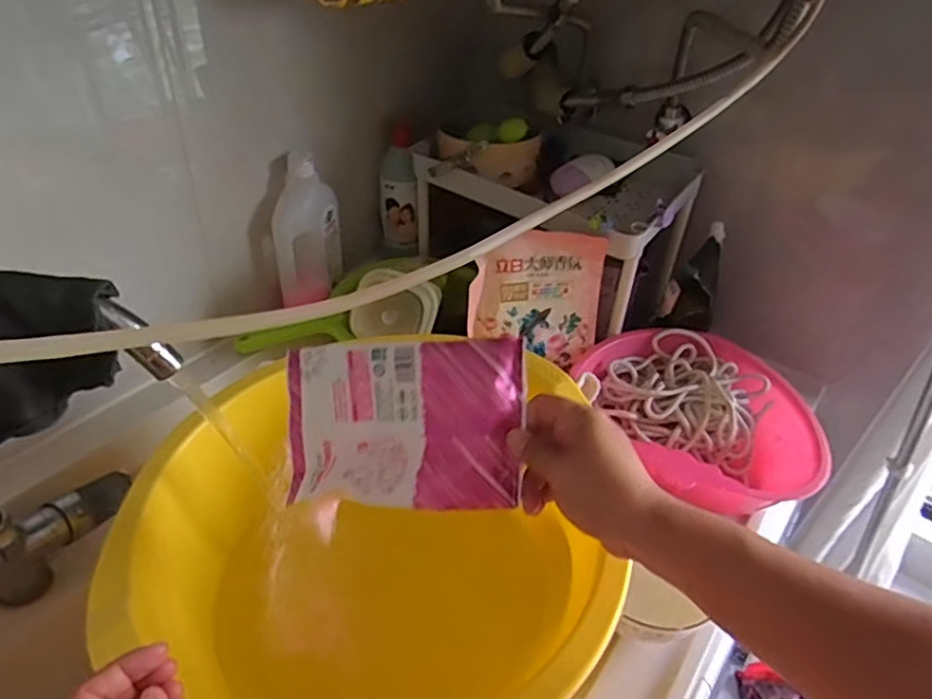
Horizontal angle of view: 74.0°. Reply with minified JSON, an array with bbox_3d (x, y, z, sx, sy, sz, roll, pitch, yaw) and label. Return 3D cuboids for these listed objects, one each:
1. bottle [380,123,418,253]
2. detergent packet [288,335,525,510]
[{"bbox_3d":[-0.095,-0.220,0.871,0.050,0.168,0.056,-4,41,-12],"label":"bottle"},{"bbox_3d":[-0.048,0.052,0.440,0.174,0.020,0.113,-4,80,19],"label":"detergent packet"}]

